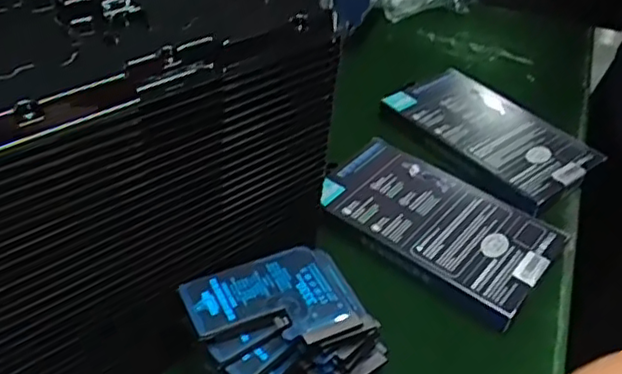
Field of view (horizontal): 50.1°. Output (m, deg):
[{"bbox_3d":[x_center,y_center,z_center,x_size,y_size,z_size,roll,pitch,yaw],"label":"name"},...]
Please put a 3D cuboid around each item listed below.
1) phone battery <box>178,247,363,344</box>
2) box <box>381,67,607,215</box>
[{"bbox_3d":[-0.022,0.060,0.339,0.077,0.004,0.057,-15,46,-23],"label":"phone battery"},{"bbox_3d":[0.143,-0.045,0.545,0.094,0.025,0.162,-25,51,-32],"label":"box"}]

